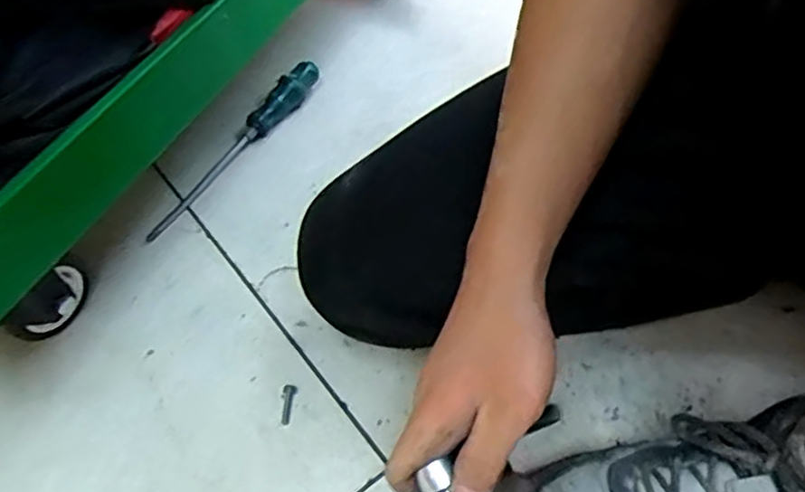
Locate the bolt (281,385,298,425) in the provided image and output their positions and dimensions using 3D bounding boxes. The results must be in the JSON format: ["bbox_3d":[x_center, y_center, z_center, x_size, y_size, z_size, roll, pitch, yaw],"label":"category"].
[{"bbox_3d":[-0.084,0.116,0.472,0.010,0.007,0.030,0,52,4],"label":"bolt"}]

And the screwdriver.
[{"bbox_3d":[-0.160,-0.099,0.625,0.024,0.032,0.252,26,58,21],"label":"screwdriver"}]

